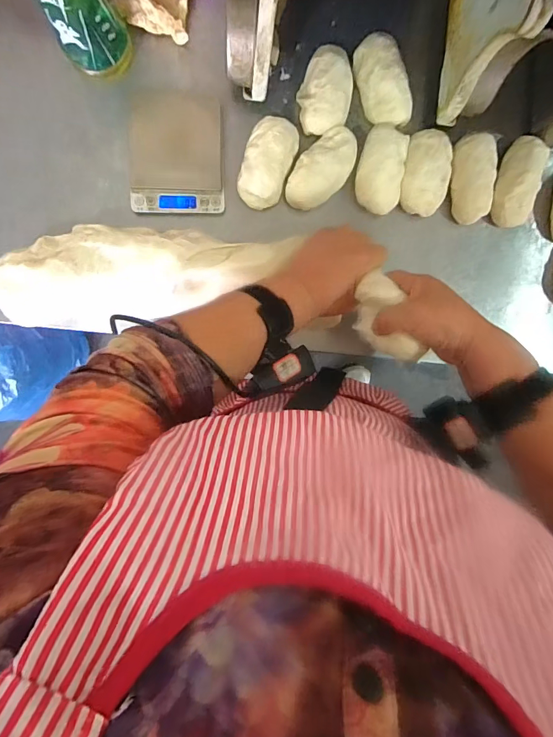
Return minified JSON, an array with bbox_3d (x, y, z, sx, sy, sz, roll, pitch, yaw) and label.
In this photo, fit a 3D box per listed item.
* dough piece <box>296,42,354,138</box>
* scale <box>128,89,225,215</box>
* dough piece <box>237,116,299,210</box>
[{"bbox_3d":[0.056,-0.309,0.462,0.055,0.038,0.091,11,94,-7],"label":"dough piece"},{"bbox_3d":[-0.113,-0.241,0.468,0.100,0.026,0.125,-1,95,-6],"label":"scale"},{"bbox_3d":[-0.011,-0.233,0.471,0.052,0.030,0.096,19,93,-7],"label":"dough piece"}]

